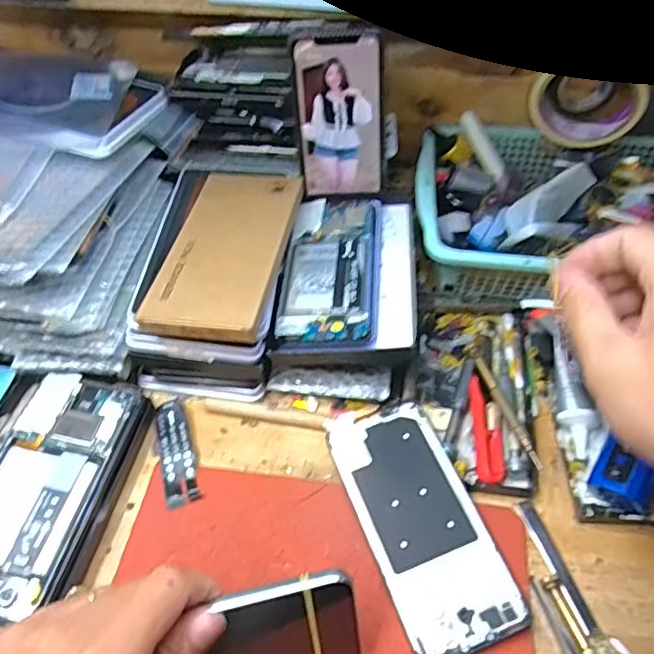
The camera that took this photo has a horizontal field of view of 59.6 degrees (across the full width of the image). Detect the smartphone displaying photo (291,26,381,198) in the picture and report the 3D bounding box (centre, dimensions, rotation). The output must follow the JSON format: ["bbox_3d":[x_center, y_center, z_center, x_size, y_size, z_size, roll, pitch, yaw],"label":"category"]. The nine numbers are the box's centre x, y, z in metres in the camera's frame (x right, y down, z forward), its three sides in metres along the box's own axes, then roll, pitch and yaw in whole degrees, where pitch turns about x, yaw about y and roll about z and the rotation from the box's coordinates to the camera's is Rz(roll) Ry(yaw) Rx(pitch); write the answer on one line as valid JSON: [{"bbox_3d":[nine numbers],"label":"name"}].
[{"bbox_3d":[0.011,-0.173,0.475,0.069,0.129,0.007,-2,38,5],"label":"smartphone displaying photo"}]

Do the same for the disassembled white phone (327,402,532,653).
[{"bbox_3d":[0.060,0.122,0.366,0.073,0.005,0.158,-16,52,-13],"label":"disassembled white phone"}]

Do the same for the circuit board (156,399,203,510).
[{"bbox_3d":[-0.109,0.091,0.417,0.026,0.005,0.082,-13,51,-10],"label":"circuit board"}]

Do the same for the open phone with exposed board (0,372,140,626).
[{"bbox_3d":[-0.187,0.101,0.373,0.072,0.010,0.159,12,53,2],"label":"open phone with exposed board"}]

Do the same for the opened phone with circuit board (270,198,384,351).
[{"bbox_3d":[0.004,-0.050,0.452,0.076,0.016,0.160,4,50,3],"label":"opened phone with circuit board"}]

